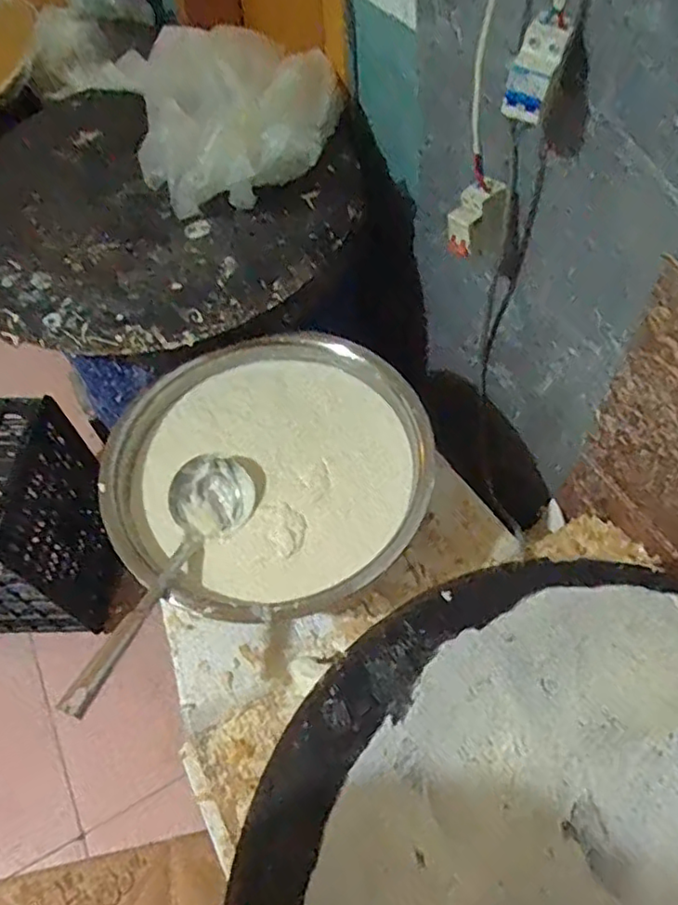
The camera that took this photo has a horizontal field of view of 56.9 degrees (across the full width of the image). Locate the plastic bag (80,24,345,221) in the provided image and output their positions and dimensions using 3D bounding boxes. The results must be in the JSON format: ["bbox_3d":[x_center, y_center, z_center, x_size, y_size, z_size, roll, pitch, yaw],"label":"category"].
[{"bbox_3d":[-0.163,-0.533,0.944,0.326,0.131,0.337,2,58,5],"label":"plastic bag"}]

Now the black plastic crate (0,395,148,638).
[{"bbox_3d":[-0.665,0.143,1.277,0.342,0.467,0.315,-7,58,-1],"label":"black plastic crate"}]

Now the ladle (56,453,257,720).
[{"bbox_3d":[-0.194,0.120,0.736,0.104,0.062,0.303,14,45,12],"label":"ladle"}]

